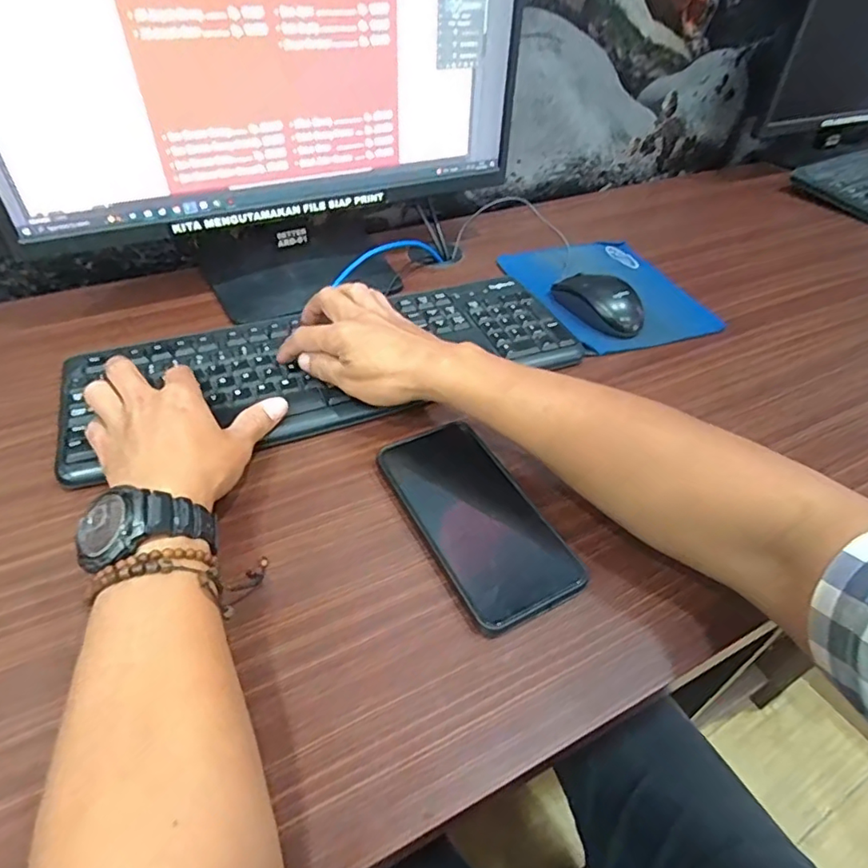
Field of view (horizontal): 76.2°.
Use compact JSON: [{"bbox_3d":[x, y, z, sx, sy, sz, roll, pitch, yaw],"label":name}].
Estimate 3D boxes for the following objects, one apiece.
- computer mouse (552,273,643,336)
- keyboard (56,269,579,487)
[{"bbox_3d":[0.173,-0.137,0.569,0.054,0.031,0.095,-25,50,-25],"label":"computer mouse"},{"bbox_3d":[-0.089,-0.067,0.494,0.433,0.024,0.153,-17,47,-17],"label":"keyboard"}]

